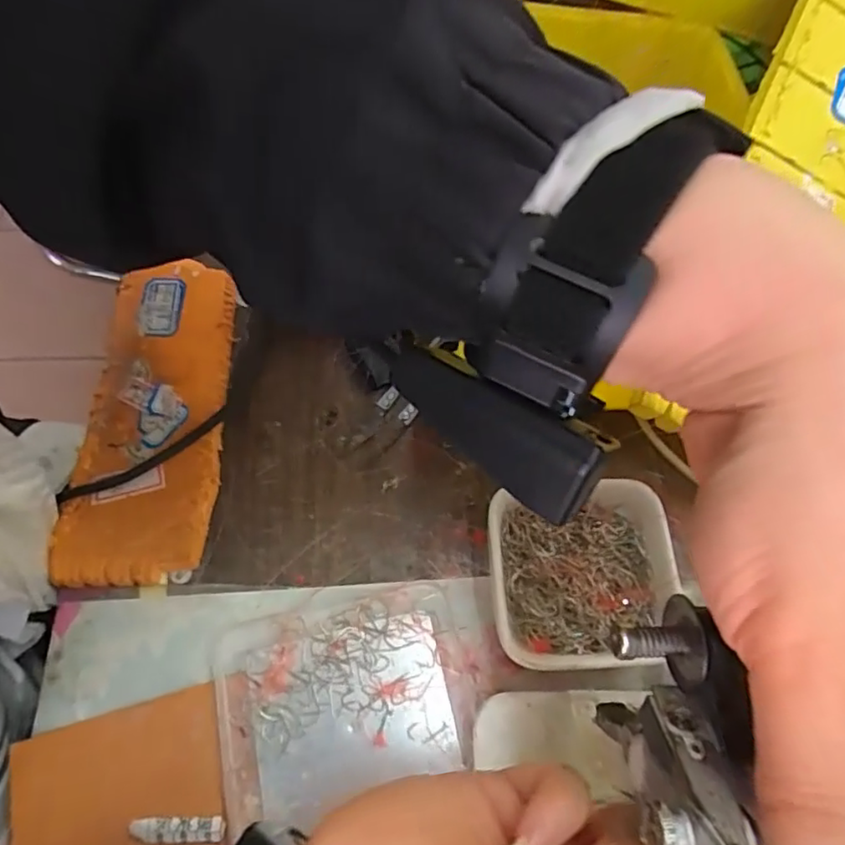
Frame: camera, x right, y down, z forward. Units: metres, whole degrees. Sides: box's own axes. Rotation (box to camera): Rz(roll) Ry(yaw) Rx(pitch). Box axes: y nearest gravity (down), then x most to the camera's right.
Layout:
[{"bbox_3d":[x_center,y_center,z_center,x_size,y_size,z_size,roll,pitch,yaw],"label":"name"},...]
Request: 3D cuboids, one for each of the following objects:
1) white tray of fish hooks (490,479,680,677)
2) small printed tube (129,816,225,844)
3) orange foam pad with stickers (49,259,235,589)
[{"bbox_3d":[0.073,0.072,0.279,0.082,0.031,0.078,-3,66,-4],"label":"white tray of fish hooks"},{"bbox_3d":[-0.098,0.163,0.239,0.037,0.004,0.009,-1,66,-4],"label":"small printed tube"},{"bbox_3d":[-0.139,-0.004,0.310,0.070,0.020,0.170,1,66,-2],"label":"orange foam pad with stickers"}]

